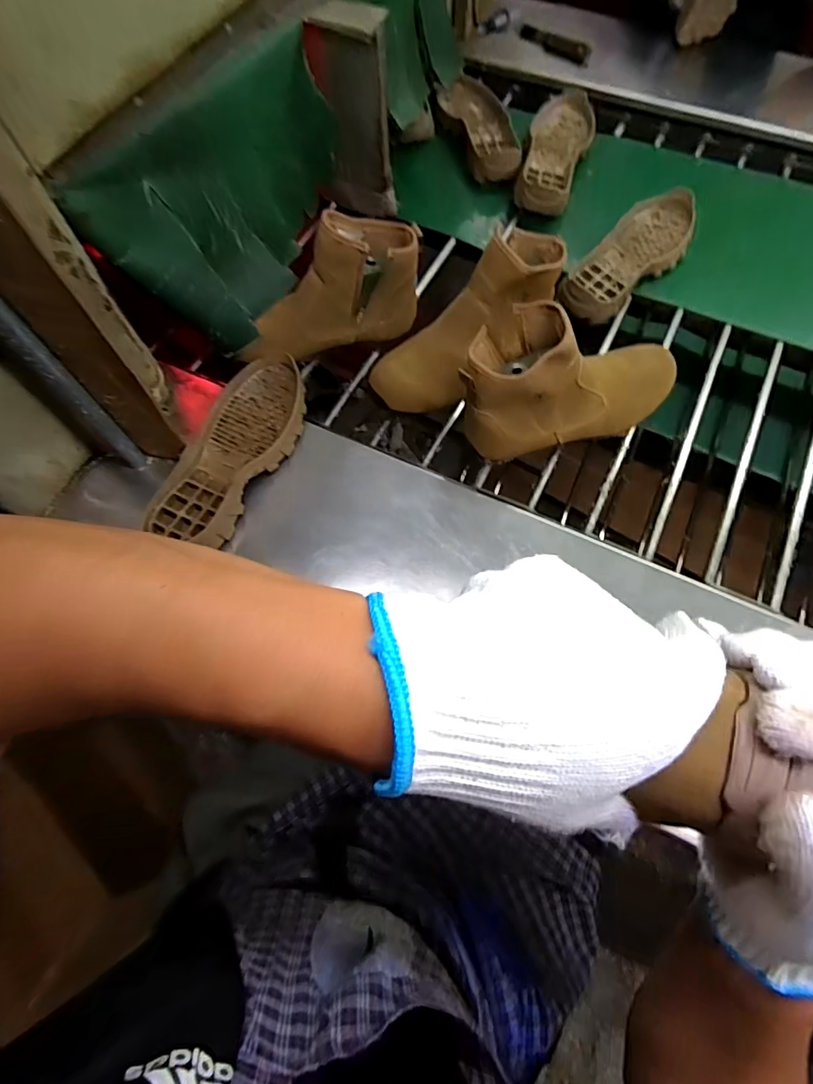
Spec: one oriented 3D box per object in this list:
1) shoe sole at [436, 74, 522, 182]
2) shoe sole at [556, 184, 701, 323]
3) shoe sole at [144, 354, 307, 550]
[{"bbox_3d":[0.120,-0.689,0.815,0.101,0.038,0.249,-15,70,-4],"label":"shoe sole"},{"bbox_3d":[0.327,-0.410,0.708,0.106,0.042,0.285,34,74,13],"label":"shoe sole"},{"bbox_3d":[-0.187,-0.104,0.552,0.105,0.045,0.268,14,70,6],"label":"shoe sole"}]

